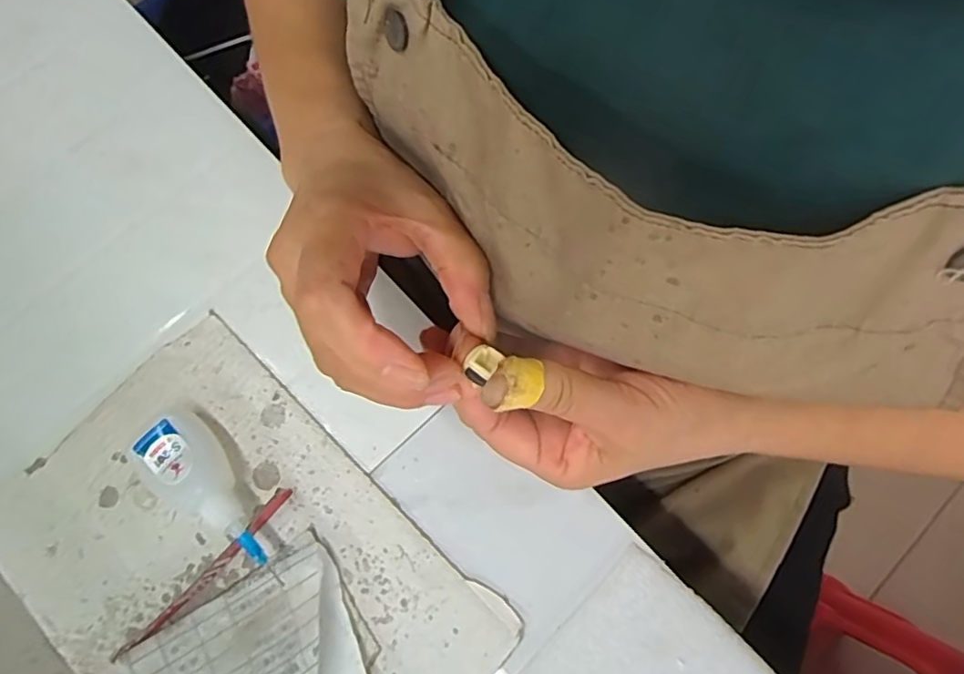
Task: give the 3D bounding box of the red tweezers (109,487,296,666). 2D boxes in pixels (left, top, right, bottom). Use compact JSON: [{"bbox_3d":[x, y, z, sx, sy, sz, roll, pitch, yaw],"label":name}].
[{"bbox_3d":[-0.130,0.110,0.278,0.008,0.007,0.099,42,80,13],"label":"red tweezers"}]

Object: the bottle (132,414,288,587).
[{"bbox_3d":[-0.126,0.073,0.281,0.084,0.024,0.031,43,81,13],"label":"bottle"}]

